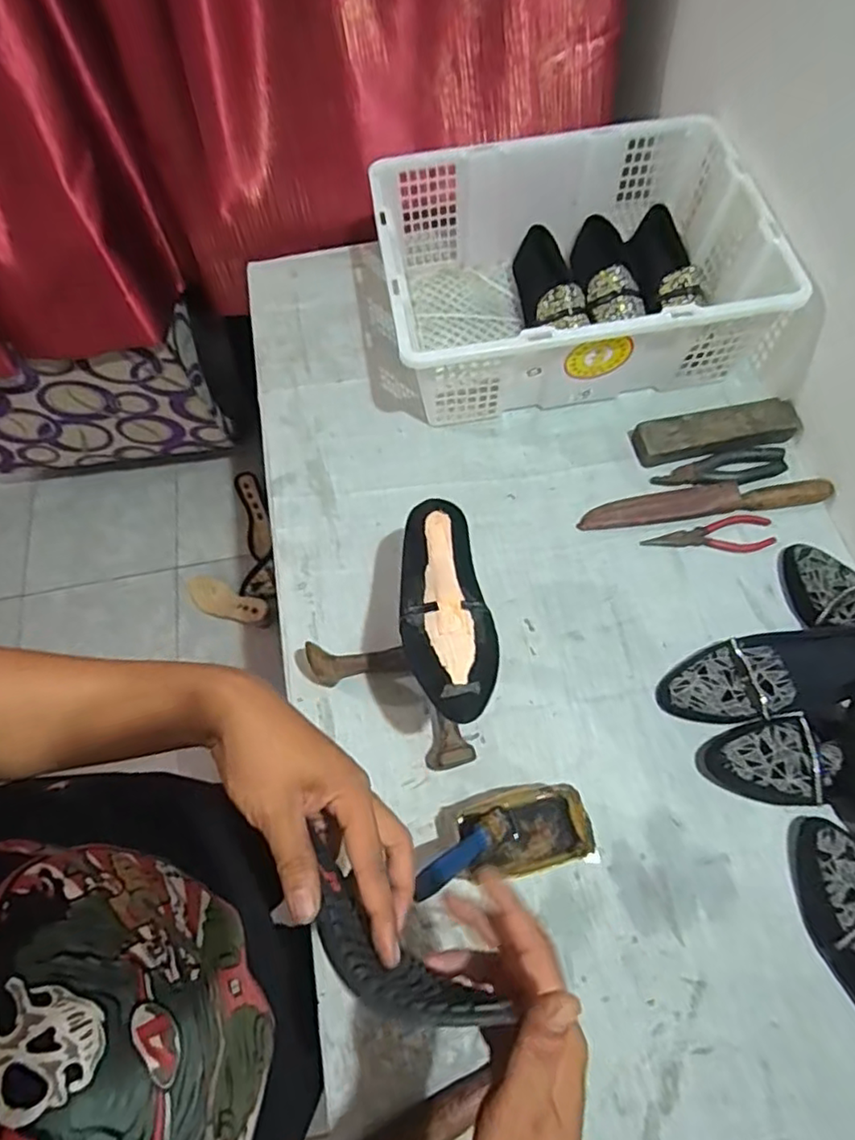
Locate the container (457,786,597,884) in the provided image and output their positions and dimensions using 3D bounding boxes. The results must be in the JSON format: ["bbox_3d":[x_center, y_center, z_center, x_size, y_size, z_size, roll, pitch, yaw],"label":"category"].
[{"bbox_3d":[0.093,0.257,0.602,0.121,0.063,0.072,-13,65,-3],"label":"container"}]

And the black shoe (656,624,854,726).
[{"bbox_3d":[0.362,0.104,0.639,0.230,0.057,0.085,-16,65,10],"label":"black shoe"}]

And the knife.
[{"bbox_3d":[0.337,-0.089,0.763,0.292,0.034,0.046,-5,65,0],"label":"knife"}]

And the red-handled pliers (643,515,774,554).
[{"bbox_3d":[0.342,-0.040,0.753,0.150,0.009,0.046,-5,65,1],"label":"red-handled pliers"}]

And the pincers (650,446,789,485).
[{"bbox_3d":[0.370,-0.127,0.779,0.158,0.015,0.044,-12,65,-3],"label":"pincers"}]

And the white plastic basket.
[{"bbox_3d":[0.199,-0.395,0.837,0.505,0.167,0.348,-8,65,-1],"label":"white plastic basket"}]

